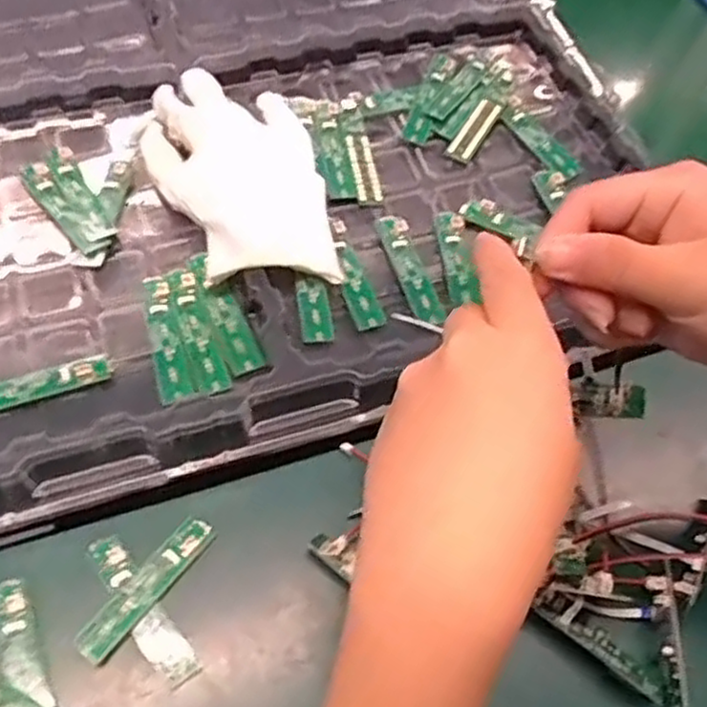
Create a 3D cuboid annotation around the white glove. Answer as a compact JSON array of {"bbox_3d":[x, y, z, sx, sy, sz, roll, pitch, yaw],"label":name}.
[{"bbox_3d":[-0.072,-0.109,0.465,0.102,0.032,0.156,-10,62,-10],"label":"white glove"}]

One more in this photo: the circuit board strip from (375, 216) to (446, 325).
[{"bbox_3d":[0.035,-0.052,0.465,0.017,0.009,0.079,-17,63,-13],"label":"circuit board strip"}]

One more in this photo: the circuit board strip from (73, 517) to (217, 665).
[{"bbox_3d":[-0.106,0.120,0.388,0.018,0.007,0.084,41,67,3],"label":"circuit board strip"}]

